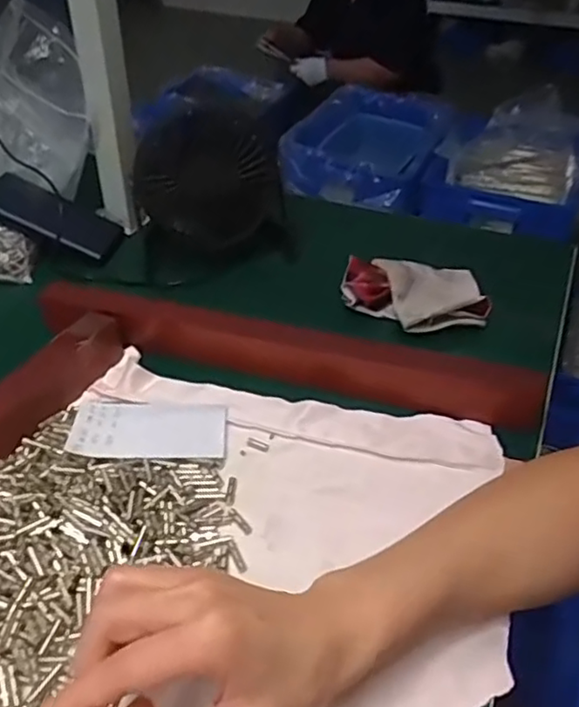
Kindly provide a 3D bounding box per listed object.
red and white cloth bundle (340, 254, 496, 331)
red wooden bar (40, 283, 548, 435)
[{"bbox_3d":[0.106,-0.056,0.562,0.117,0.029,0.092,5,40,3],"label":"red and white cloth bundle"},{"bbox_3d":[-0.014,-0.003,0.492,0.385,0.047,0.031,14,41,14],"label":"red wooden bar"}]

